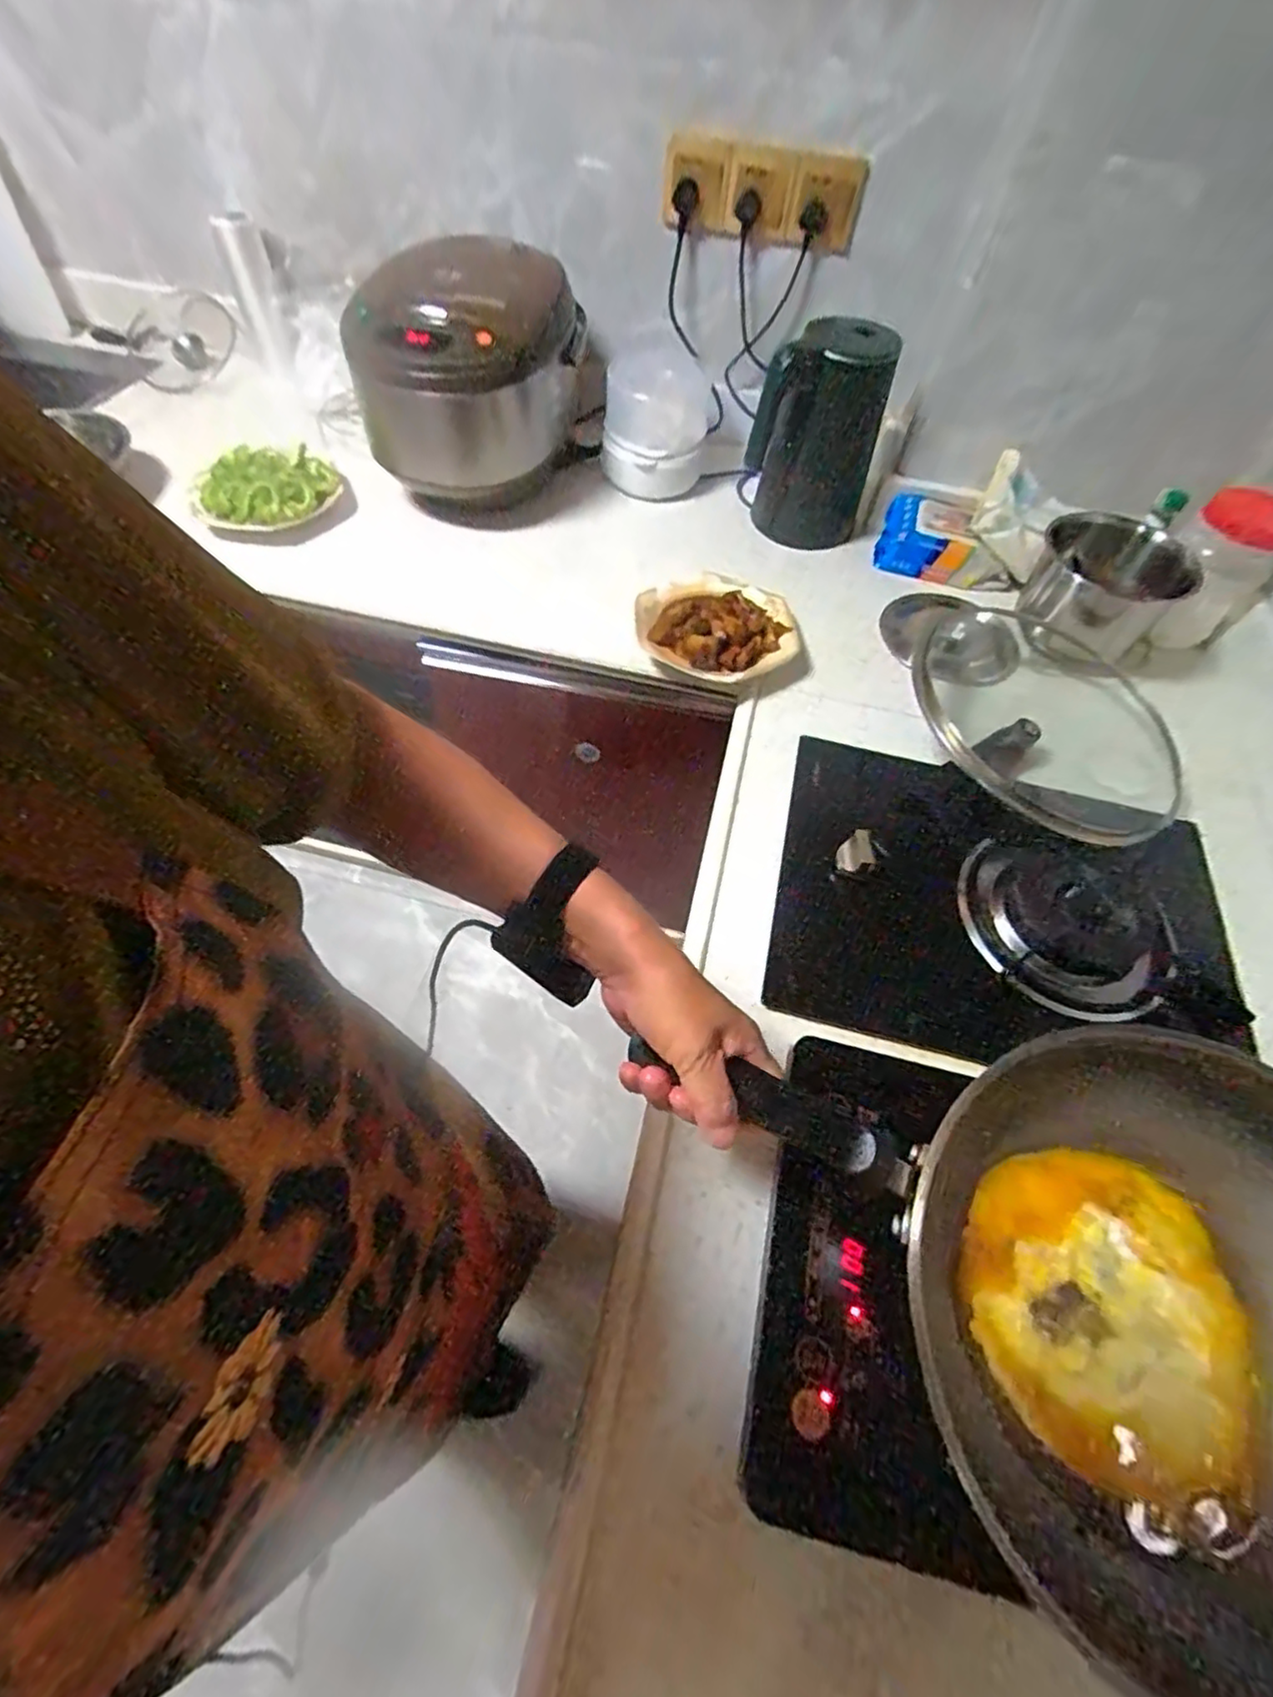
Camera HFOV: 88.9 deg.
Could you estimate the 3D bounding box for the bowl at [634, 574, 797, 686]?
[{"bbox_3d":[0.100,-0.278,0.822,0.198,0.055,0.192,2,58,-3],"label":"bowl"}]

